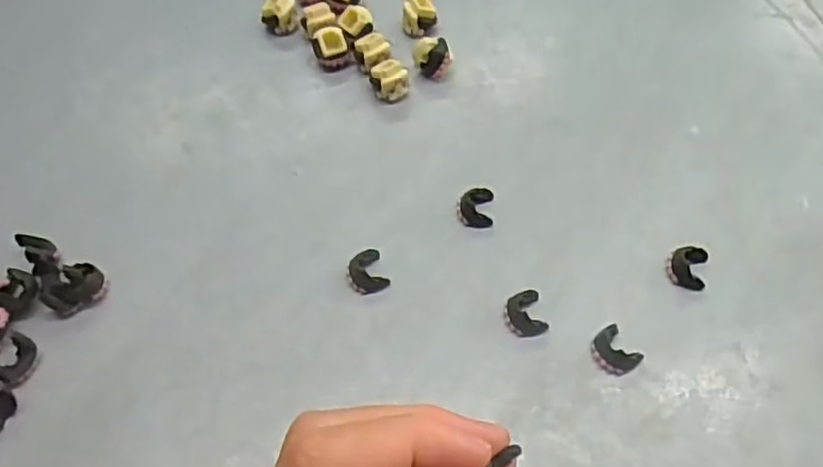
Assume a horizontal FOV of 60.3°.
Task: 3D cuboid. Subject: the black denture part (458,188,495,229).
[{"bbox_3d":[0.025,-0.011,0.274,0.014,0.006,0.017,3,58,3],"label":"black denture part"}]

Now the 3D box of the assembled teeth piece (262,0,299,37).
[{"bbox_3d":[-0.060,-0.101,0.328,0.015,0.015,0.011,-23,60,-12],"label":"assembled teeth piece"}]

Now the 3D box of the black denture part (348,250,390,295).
[{"bbox_3d":[-0.016,0.014,0.259,0.013,0.006,0.016,-18,59,-10],"label":"black denture part"}]

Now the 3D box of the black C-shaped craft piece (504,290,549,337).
[{"bbox_3d":[0.040,0.028,0.248,0.013,0.007,0.016,-12,58,-6],"label":"black C-shaped craft piece"}]

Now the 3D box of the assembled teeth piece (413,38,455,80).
[{"bbox_3d":[0.010,-0.076,0.310,0.015,0.016,0.011,-23,60,-12],"label":"assembled teeth piece"}]

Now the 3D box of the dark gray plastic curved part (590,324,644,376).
[{"bbox_3d":[0.069,0.040,0.240,0.013,0.006,0.016,-31,62,-17],"label":"dark gray plastic curved part"}]

